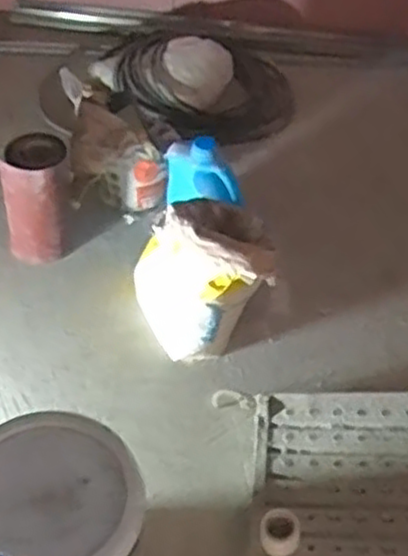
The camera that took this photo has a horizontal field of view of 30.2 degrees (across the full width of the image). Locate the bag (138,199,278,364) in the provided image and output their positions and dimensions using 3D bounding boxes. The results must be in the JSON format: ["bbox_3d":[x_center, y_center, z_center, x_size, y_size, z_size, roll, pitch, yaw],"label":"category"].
[{"bbox_3d":[-0.002,0.000,1.759,0.271,0.307,0.231,-27,54,-27],"label":"bag"}]

